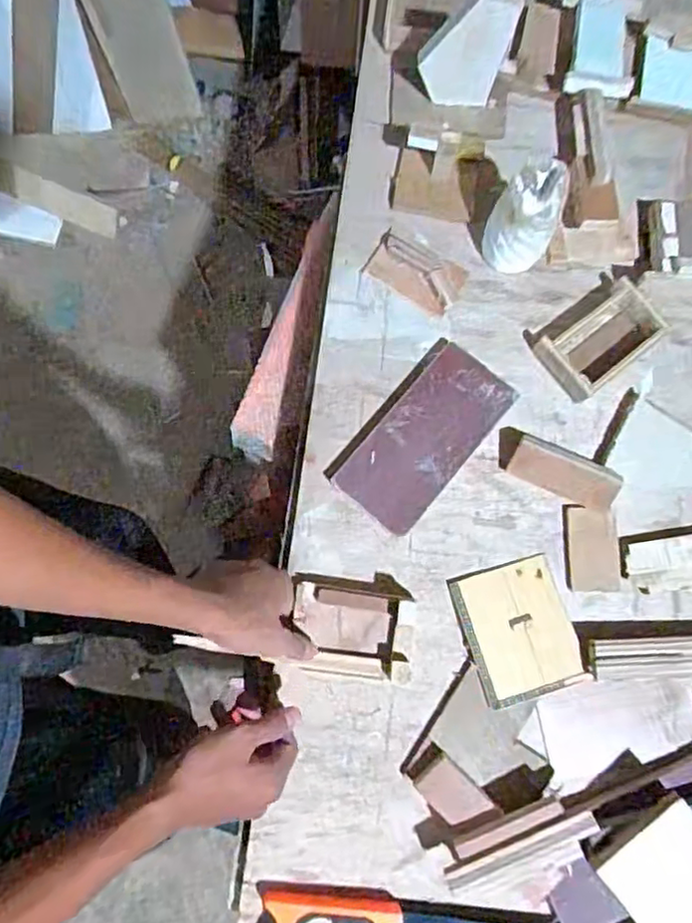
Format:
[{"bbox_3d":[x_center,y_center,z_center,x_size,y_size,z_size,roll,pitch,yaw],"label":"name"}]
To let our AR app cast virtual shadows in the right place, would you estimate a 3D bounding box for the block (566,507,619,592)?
[{"bbox_3d":[0.244,0.087,0.623,0.049,0.005,0.082,-1,83,4],"label":"block"}]

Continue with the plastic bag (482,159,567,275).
[{"bbox_3d":[0.177,-0.241,0.628,0.065,0.110,0.052,13,78,1],"label":"plastic bag"}]

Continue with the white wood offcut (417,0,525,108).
[{"bbox_3d":[0.122,-0.419,0.641,0.085,0.127,0.010,4,78,-1],"label":"white wood offcut"}]

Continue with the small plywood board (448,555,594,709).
[{"bbox_3d":[0.165,0.161,0.602,0.099,0.012,0.122,-16,79,-5],"label":"small plywood board"}]

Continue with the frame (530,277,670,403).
[{"bbox_3d":[0.262,-0.124,0.648,0.124,0.039,0.075,-39,82,-9],"label":"frame"}]

